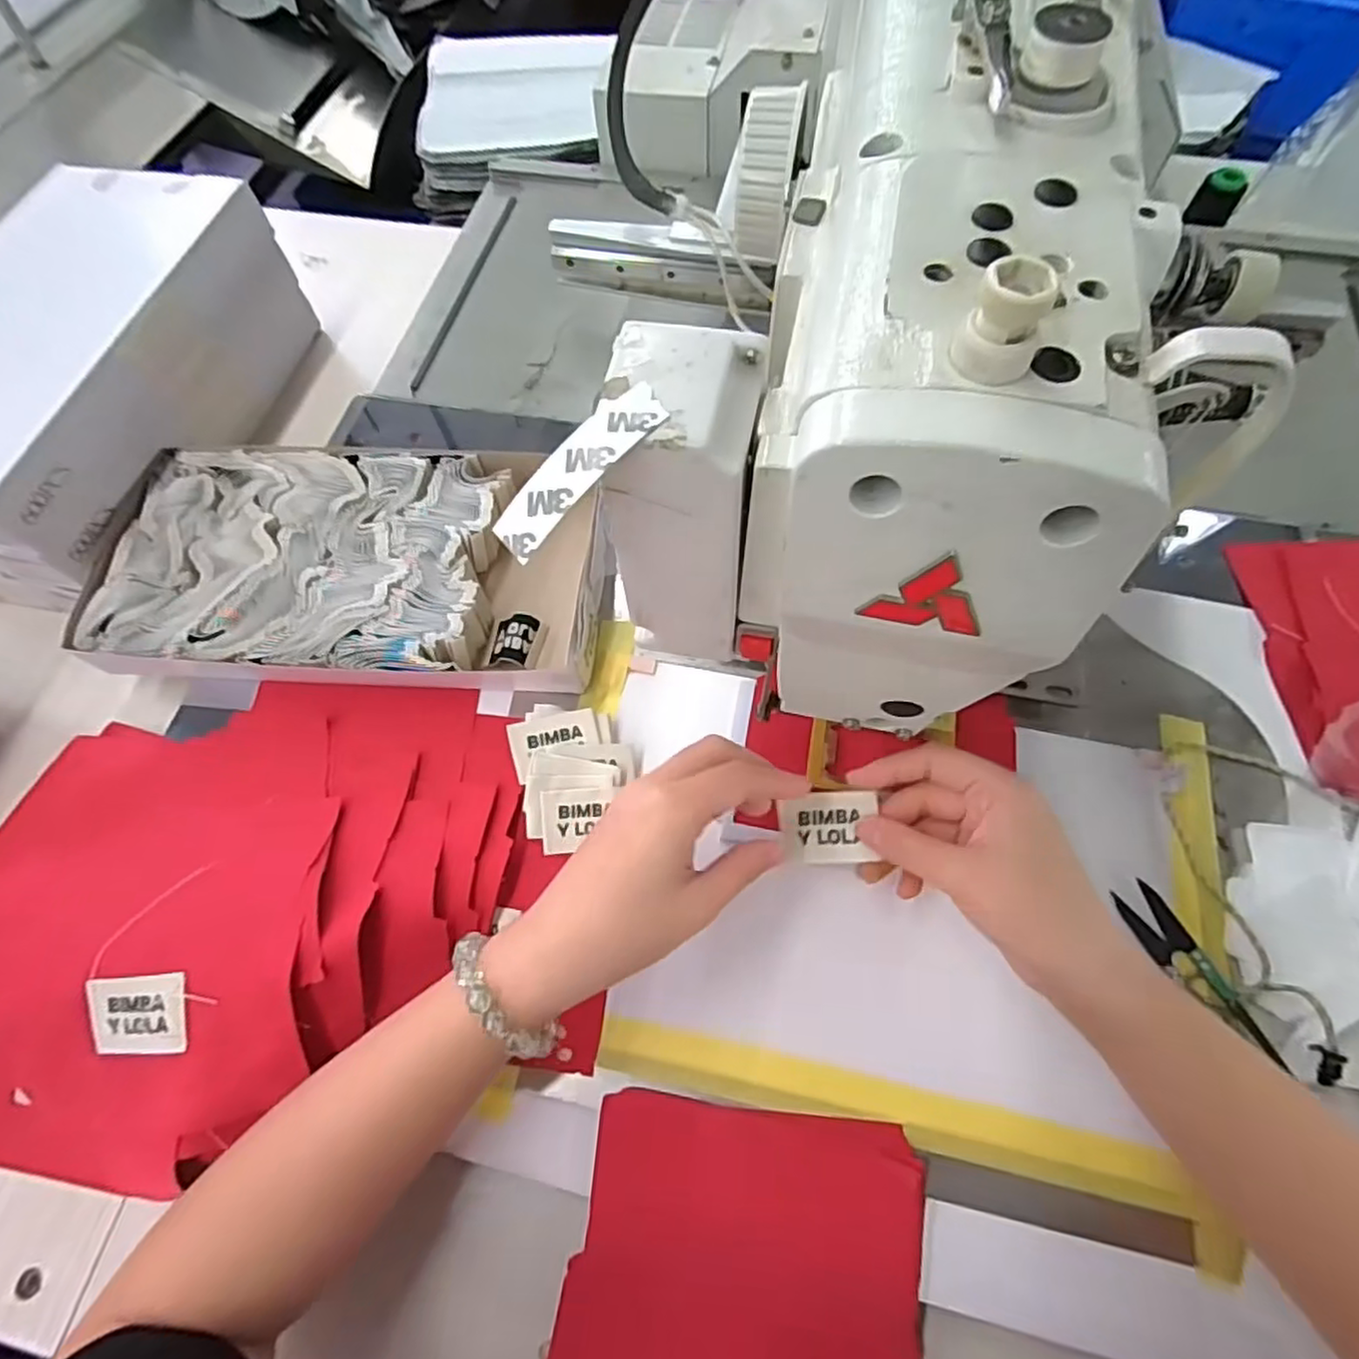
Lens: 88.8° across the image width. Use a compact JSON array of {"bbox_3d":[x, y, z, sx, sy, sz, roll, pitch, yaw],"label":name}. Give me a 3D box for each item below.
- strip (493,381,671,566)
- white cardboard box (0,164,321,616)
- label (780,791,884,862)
[{"bbox_3d":[-0.028,-0.058,0.191,0.015,0.006,0.057,45,92,7],"label":"strip"},{"bbox_3d":[-0.422,-0.219,0.496,0.175,0.112,0.319,11,65,6],"label":"white cardboard box"},{"bbox_3d":[0.075,0.074,0.348,0.047,0.004,0.035,-4,84,17],"label":"label"}]

